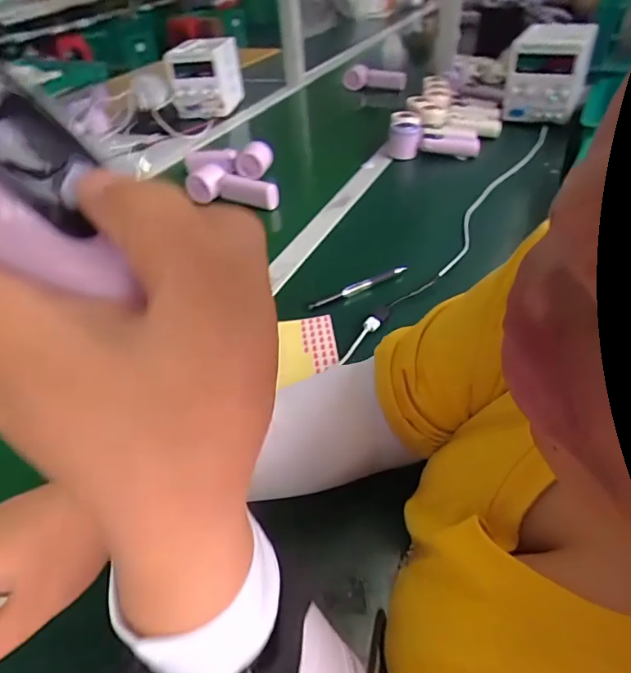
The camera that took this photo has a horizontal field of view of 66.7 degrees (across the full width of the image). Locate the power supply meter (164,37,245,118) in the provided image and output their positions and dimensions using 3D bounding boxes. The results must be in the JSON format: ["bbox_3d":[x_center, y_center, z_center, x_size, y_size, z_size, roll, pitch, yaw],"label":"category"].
[{"bbox_3d":[-0.272,-0.658,1.206,0.165,0.151,0.156,-4,40,1],"label":"power supply meter"}]

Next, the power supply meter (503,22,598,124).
[{"bbox_3d":[0.453,-0.507,0.944,0.138,0.171,0.114,13,44,20],"label":"power supply meter"}]

